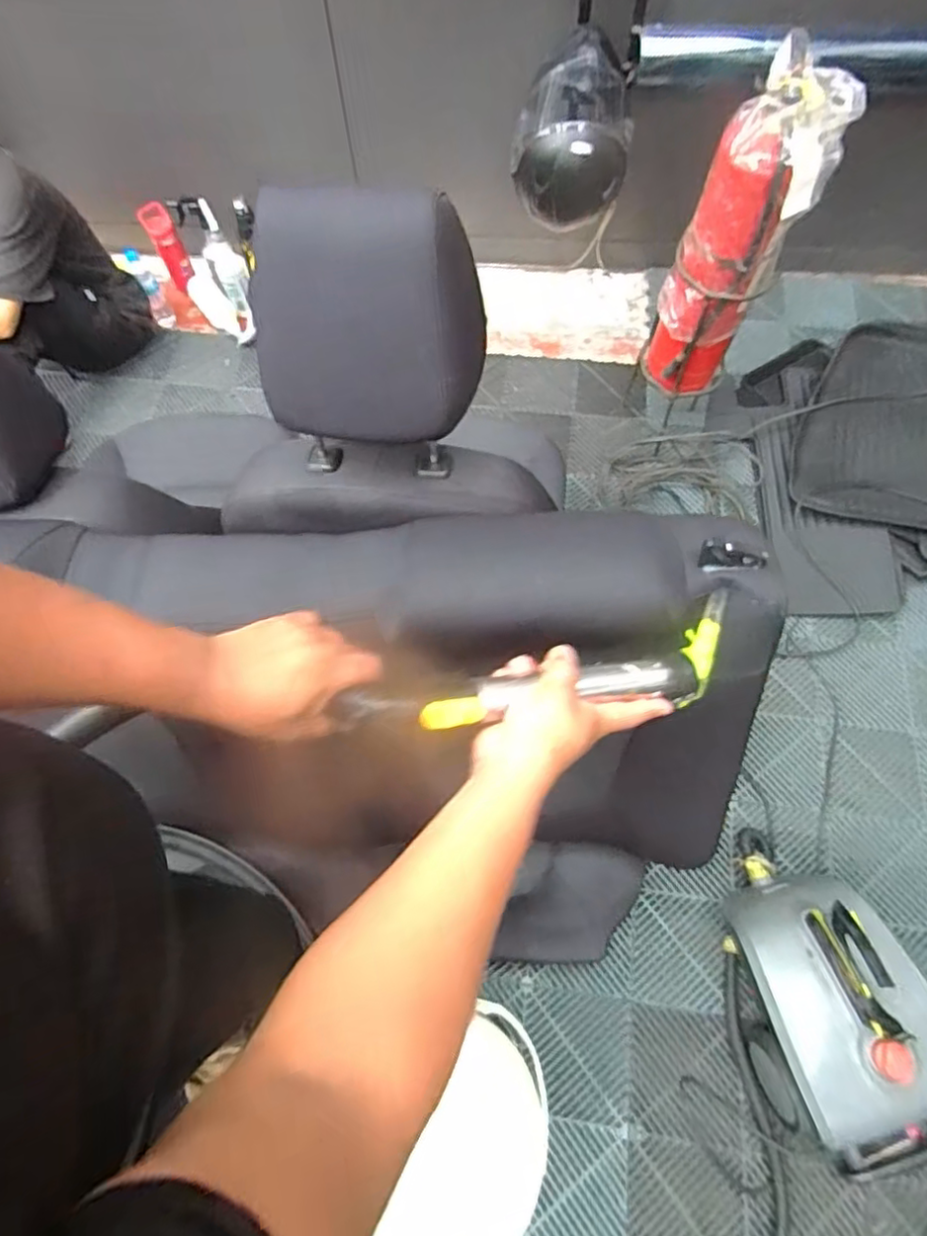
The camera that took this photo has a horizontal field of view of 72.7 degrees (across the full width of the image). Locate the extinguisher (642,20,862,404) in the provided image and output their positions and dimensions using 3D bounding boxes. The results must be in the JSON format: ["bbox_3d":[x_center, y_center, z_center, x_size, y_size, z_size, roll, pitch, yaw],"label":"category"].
[{"bbox_3d":[0.525,-0.714,1.226,0.198,0.563,0.213,21,68,11],"label":"extinguisher"}]

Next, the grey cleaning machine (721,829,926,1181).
[{"bbox_3d":[0.626,0.629,1.063,0.259,0.284,0.472,-6,66,-1],"label":"grey cleaning machine"}]

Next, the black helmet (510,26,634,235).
[{"bbox_3d":[0.232,-1.039,1.371,0.253,0.269,0.200,5,66,4],"label":"black helmet"}]

